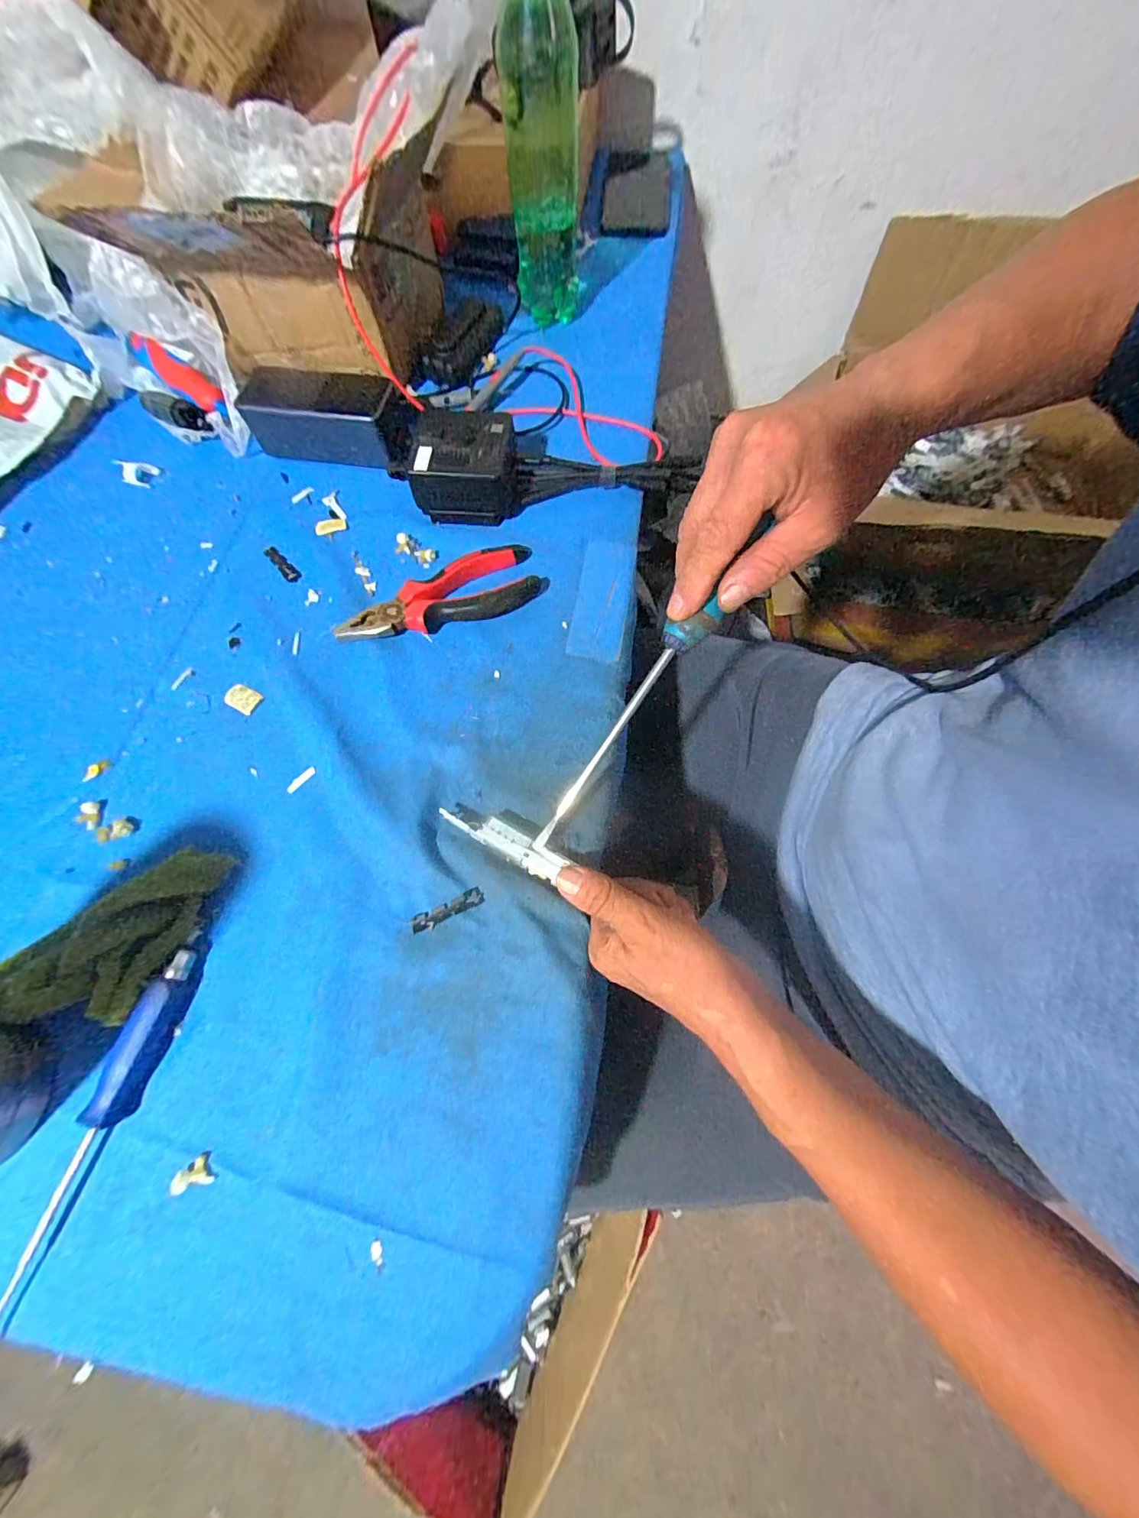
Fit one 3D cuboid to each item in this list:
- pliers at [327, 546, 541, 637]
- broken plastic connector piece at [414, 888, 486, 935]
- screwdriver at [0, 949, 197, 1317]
[{"bbox_3d":[-0.101,-0.126,0.379,0.156,0.020,0.051,-22,70,-6],"label":"pliers"},{"bbox_3d":[-0.077,0.095,0.304,0.047,0.004,0.011,-24,70,-7],"label":"broken plastic connector piece"},{"bbox_3d":[-0.259,0.199,0.265,0.022,0.019,0.179,17,71,8],"label":"screwdriver"}]

